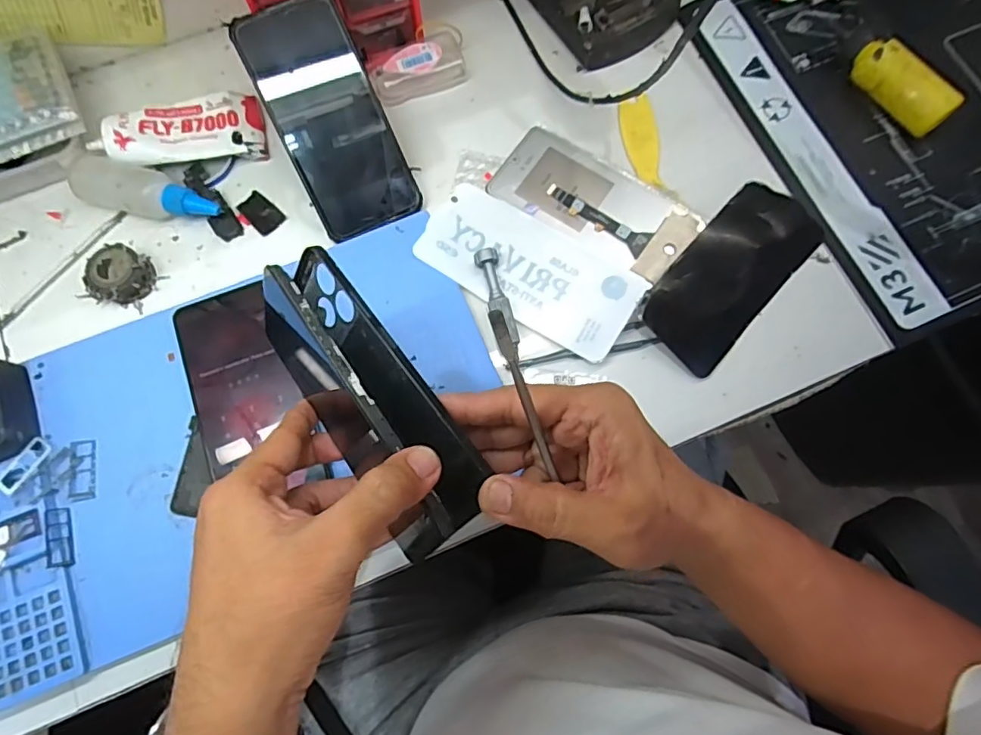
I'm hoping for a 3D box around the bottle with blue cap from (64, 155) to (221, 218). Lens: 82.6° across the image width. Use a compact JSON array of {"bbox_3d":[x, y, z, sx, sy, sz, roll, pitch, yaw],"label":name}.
[{"bbox_3d":[-0.263,-0.133,0.429,0.110,0.033,0.035,14,76,4],"label":"bottle with blue cap"}]

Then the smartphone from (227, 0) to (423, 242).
[{"bbox_3d":[-0.116,-0.185,0.415,0.083,0.009,0.164,-26,103,-8],"label":"smartphone"}]

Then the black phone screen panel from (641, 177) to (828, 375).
[{"bbox_3d":[0.183,-0.074,0.419,0.072,0.009,0.166,46,75,-7],"label":"black phone screen panel"}]

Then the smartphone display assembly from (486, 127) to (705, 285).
[{"bbox_3d":[0.081,-0.130,0.429,0.153,0.009,0.075,32,78,8],"label":"smartphone display assembly"}]

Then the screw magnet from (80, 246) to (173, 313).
[{"bbox_3d":[-0.277,-0.066,0.417,0.040,0.024,0.047,30,78,7],"label":"screw magnet"}]

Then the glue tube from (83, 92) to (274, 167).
[{"bbox_3d":[-0.247,-0.186,0.444,0.126,0.032,0.056,-16,76,-4],"label":"glue tube"}]

